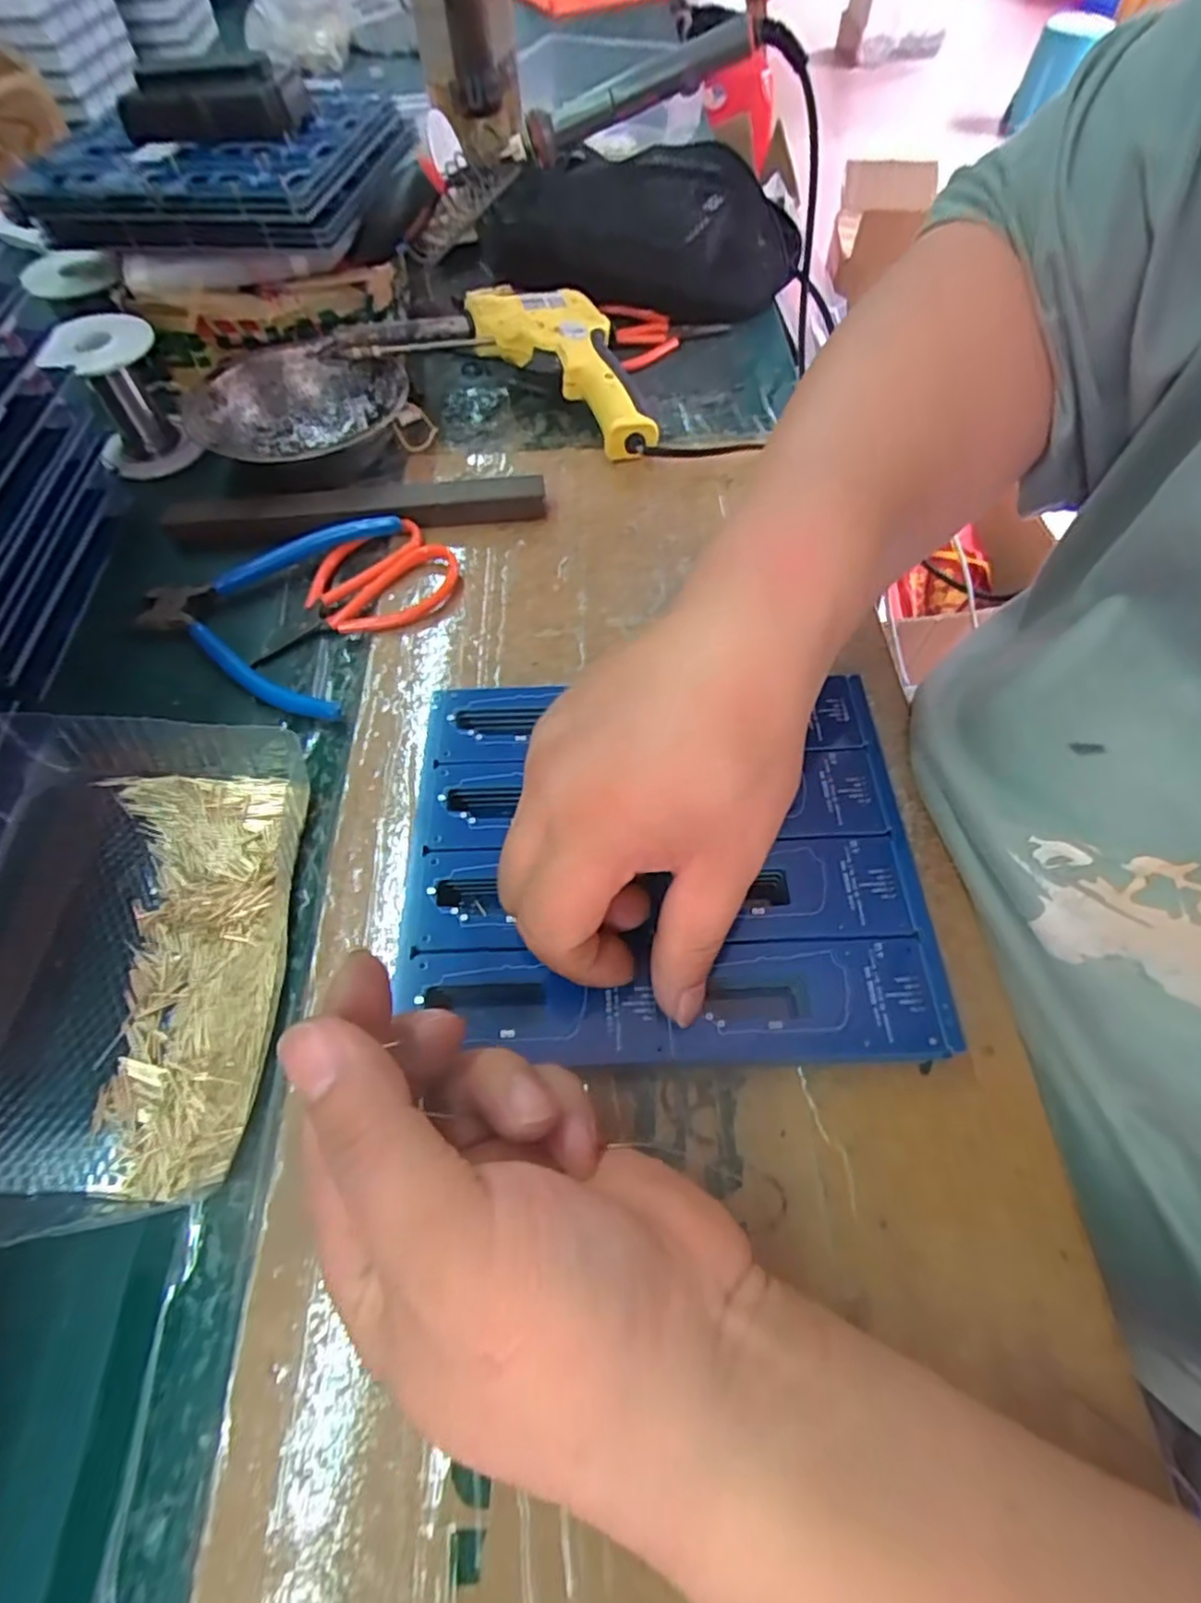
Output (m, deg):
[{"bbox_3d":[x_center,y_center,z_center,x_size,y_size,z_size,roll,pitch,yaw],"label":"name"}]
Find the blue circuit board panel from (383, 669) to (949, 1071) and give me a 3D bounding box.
[{"bbox_3d":[0.022,0.018,0.268,0.193,0.004,0.157,-1,59,1],"label":"blue circuit board panel"}]

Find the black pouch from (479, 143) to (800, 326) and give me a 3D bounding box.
[{"bbox_3d":[0.027,-0.416,0.510,0.231,0.068,0.119,3,60,3],"label":"black pouch"}]

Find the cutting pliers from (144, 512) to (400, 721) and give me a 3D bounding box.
[{"bbox_3d":[-0.180,-0.103,0.359,0.123,0.017,0.127,5,60,4],"label":"cutting pliers"}]

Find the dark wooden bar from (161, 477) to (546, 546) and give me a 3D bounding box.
[{"bbox_3d":[-0.138,-0.164,0.390,0.210,0.018,0.026,-4,59,-1],"label":"dark wooden bar"}]

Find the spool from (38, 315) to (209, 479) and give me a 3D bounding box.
[{"bbox_3d":[-0.288,-0.244,0.416,0.058,0.073,0.063,-1,59,1],"label":"spool"}]

